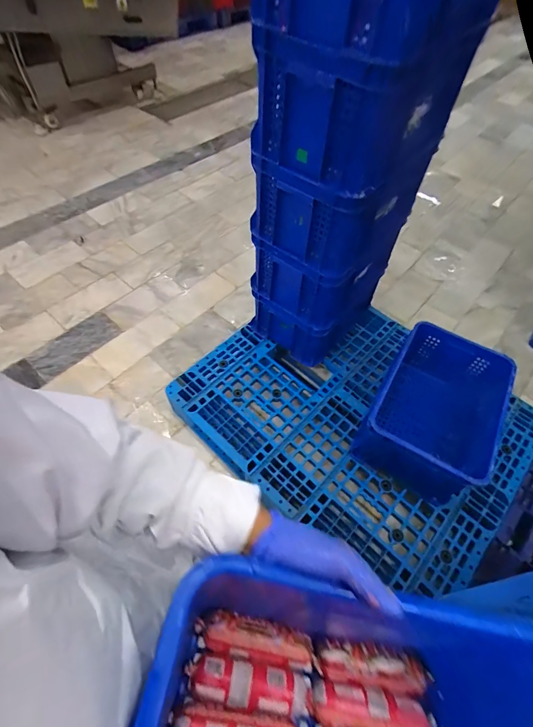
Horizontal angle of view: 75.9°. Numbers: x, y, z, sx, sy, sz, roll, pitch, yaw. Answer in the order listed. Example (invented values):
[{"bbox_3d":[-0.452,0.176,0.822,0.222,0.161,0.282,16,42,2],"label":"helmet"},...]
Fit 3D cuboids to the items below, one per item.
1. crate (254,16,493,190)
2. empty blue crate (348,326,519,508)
[{"bbox_3d":[0.229,-0.652,0.846,0.330,0.244,0.427,38,61,21],"label":"crate"},{"bbox_3d":[0.594,0.157,1.210,0.364,0.232,0.527,28,58,16],"label":"empty blue crate"}]

